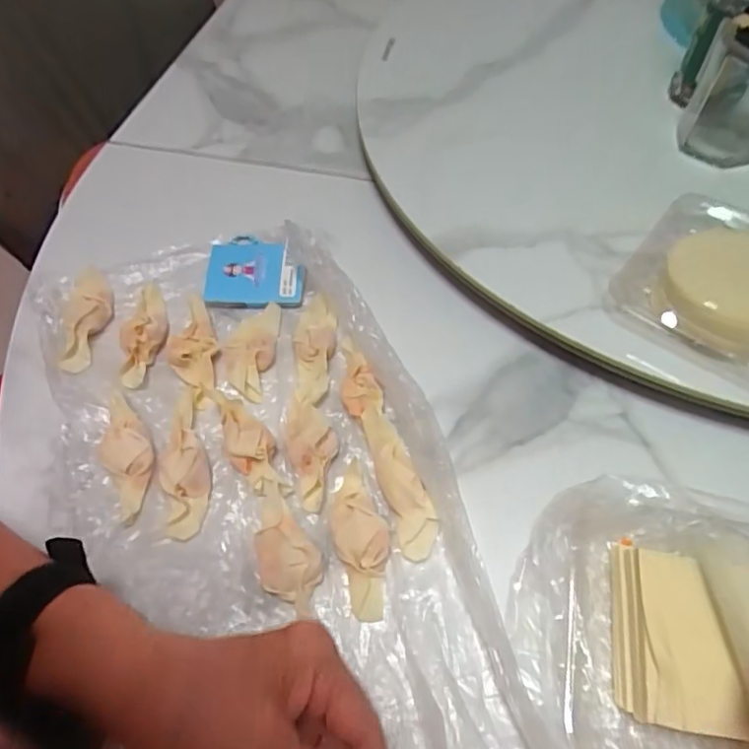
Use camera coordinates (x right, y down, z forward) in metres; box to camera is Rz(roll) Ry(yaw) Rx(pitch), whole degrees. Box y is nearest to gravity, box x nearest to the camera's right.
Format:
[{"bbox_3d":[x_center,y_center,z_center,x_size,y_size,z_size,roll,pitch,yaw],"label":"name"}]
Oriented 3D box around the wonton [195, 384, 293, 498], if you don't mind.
[{"bbox_3d":[-0.088,0.040,0.375,0.028,0.017,0.097,-34,61,-20],"label":"wonton"}]

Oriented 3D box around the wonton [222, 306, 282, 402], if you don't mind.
[{"bbox_3d":[-0.093,-0.019,0.421,0.040,0.018,0.081,-1,56,1],"label":"wonton"}]

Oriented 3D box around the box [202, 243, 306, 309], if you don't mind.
[{"bbox_3d":[-0.094,-0.083,0.459,0.078,0.013,0.065,-1,56,1],"label":"box"}]

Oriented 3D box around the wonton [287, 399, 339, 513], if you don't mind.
[{"bbox_3d":[-0.039,0.049,0.369,0.031,0.020,0.074,-9,68,-4],"label":"wonton"}]

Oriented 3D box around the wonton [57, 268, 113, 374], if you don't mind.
[{"bbox_3d":[-0.219,-0.044,0.438,0.036,0.016,0.085,-10,56,-5],"label":"wonton"}]

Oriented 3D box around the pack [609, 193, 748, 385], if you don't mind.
[{"bbox_3d":[0.241,-0.061,0.387,0.134,0.041,0.138,34,64,21],"label":"pack"}]

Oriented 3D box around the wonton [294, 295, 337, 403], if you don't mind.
[{"bbox_3d":[-0.045,-0.018,0.419,0.029,0.013,0.091,1,56,2],"label":"wonton"}]

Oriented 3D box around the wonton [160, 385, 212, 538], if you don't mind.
[{"bbox_3d":[-0.122,0.053,0.371,0.030,0.016,0.103,-10,56,-5],"label":"wonton"}]

